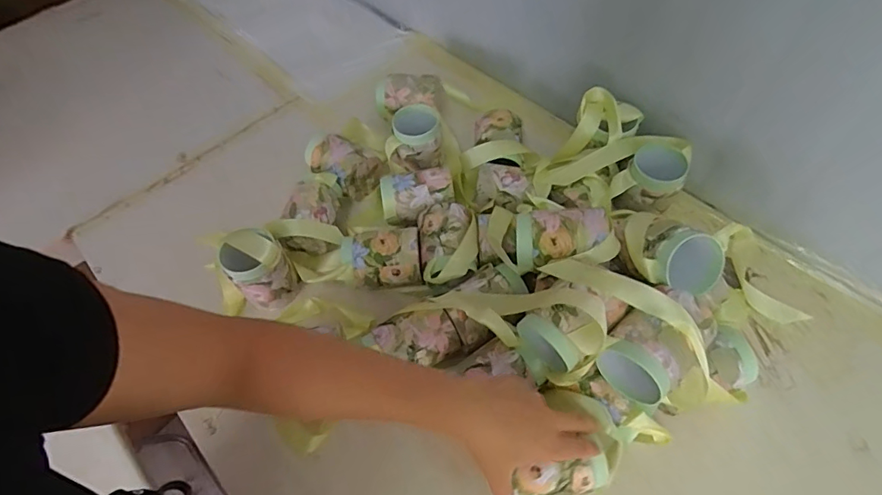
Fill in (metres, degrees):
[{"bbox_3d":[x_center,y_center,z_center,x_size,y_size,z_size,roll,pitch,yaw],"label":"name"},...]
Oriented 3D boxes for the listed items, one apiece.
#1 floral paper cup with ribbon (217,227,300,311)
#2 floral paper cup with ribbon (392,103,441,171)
[{"bbox_3d":[-0.228,0.029,0.597,0.067,0.100,0.064,-2,57,3],"label":"floral paper cup with ribbon"},{"bbox_3d":[-0.035,-0.166,0.696,0.064,0.064,0.080,-11,57,-3],"label":"floral paper cup with ribbon"}]

